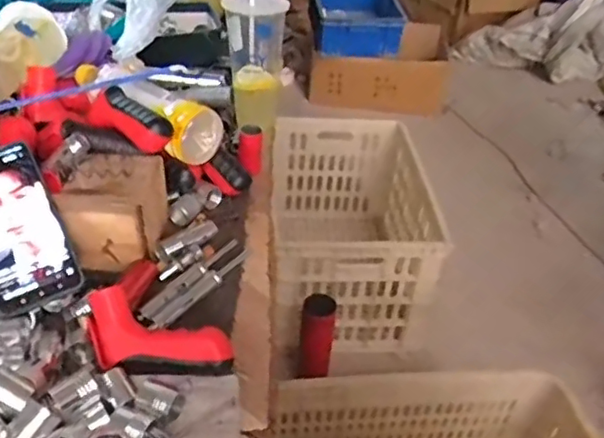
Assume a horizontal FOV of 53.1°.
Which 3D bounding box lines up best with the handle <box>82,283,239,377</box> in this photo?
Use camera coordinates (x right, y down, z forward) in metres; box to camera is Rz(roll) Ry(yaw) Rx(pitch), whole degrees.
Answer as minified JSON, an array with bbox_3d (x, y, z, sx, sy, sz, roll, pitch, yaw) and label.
[{"bbox_3d":[-0.129,0.103,0.526,0.133,0.035,0.056,12,38,10],"label":"handle"}]

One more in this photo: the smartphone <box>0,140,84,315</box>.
[{"bbox_3d":[-0.263,0.004,0.552,0.074,0.008,0.157,-24,76,-20],"label":"smartphone"}]

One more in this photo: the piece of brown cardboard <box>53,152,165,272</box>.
[{"bbox_3d":[-0.197,-0.014,0.635,0.089,0.081,0.106,4,37,-2],"label":"piece of brown cardboard"}]

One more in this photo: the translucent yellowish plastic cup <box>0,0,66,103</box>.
[{"bbox_3d":[-0.351,-0.186,0.699,0.070,0.061,0.194,7,37,3],"label":"translucent yellowish plastic cup"}]

